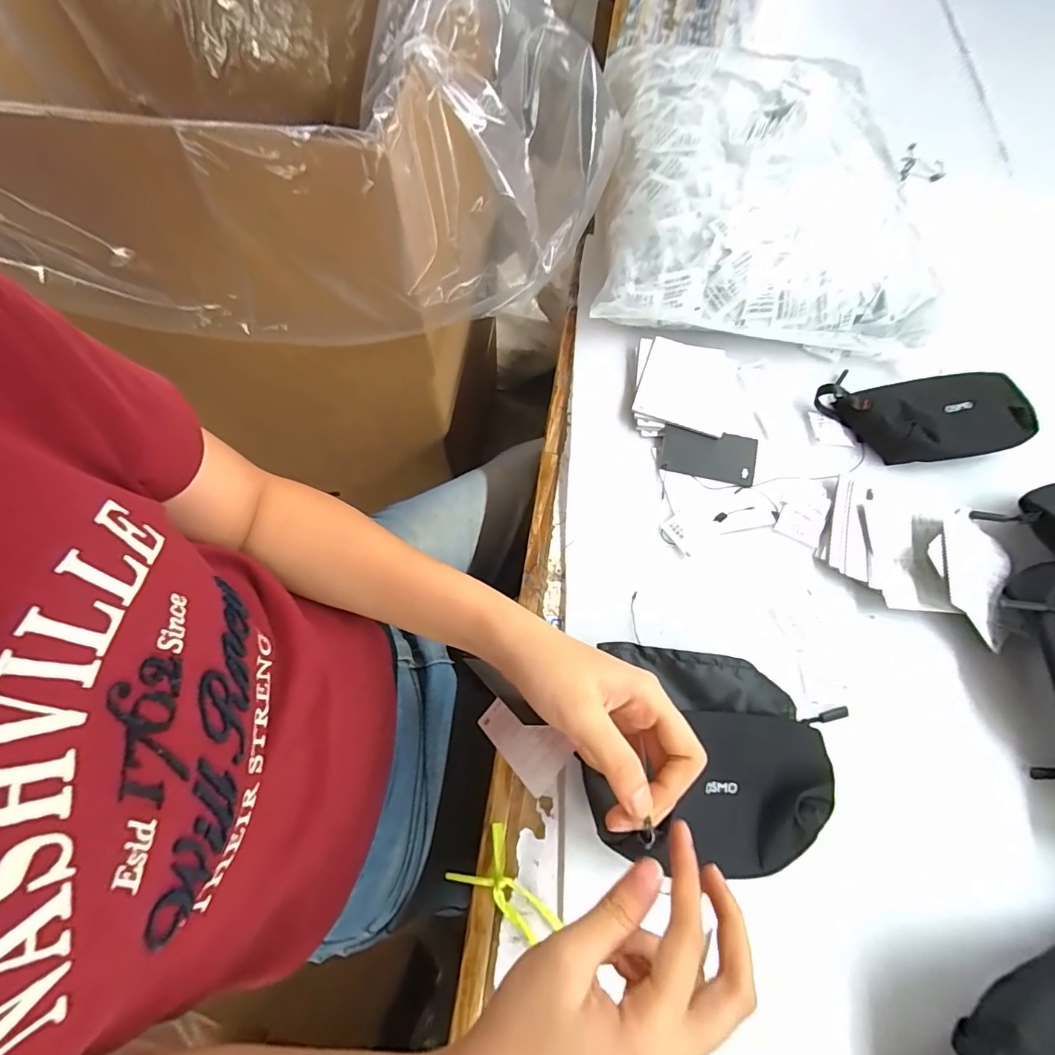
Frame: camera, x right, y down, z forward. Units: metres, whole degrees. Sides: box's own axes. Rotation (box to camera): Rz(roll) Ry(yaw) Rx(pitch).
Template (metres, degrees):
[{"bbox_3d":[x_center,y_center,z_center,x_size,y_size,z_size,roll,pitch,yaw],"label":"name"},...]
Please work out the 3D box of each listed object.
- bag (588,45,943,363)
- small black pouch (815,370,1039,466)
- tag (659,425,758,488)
[{"bbox_3d":[0.264,-0.406,0.571,0.356,0.095,0.436,4,67,0],"label":"bag"},{"bbox_3d":[0.411,-0.116,0.488,0.202,0.034,0.097,-9,67,-6],"label":"small black pouch"},{"bbox_3d":[0.178,-0.071,0.475,0.090,0.006,0.050,11,75,4],"label":"tag"}]

